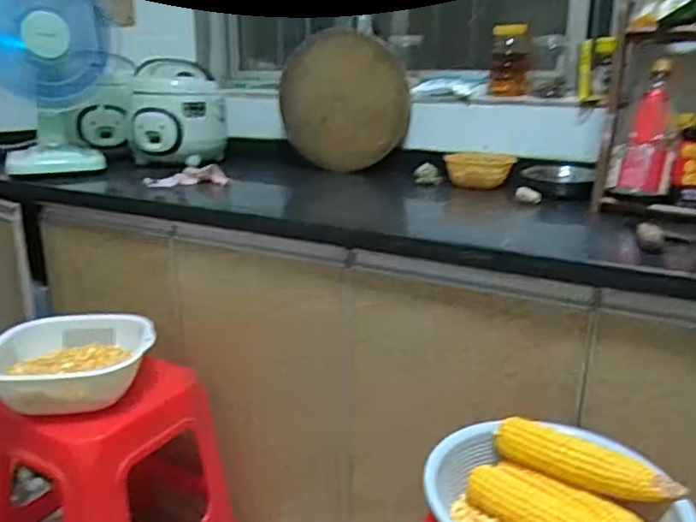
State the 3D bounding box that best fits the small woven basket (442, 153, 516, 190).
[{"bbox_3d":[0.297,-0.203,1.353,0.150,0.065,0.098,3,18,7],"label":"small woven basket"}]

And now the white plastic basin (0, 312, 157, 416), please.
[{"bbox_3d":[-0.485,0.178,1.064,0.261,0.079,0.233,-10,20,-30],"label":"white plastic basin"}]

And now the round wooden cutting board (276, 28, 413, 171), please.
[{"bbox_3d":[-0.010,-0.392,1.491,0.321,0.328,0.028,-22,18,25],"label":"round wooden cutting board"}]

